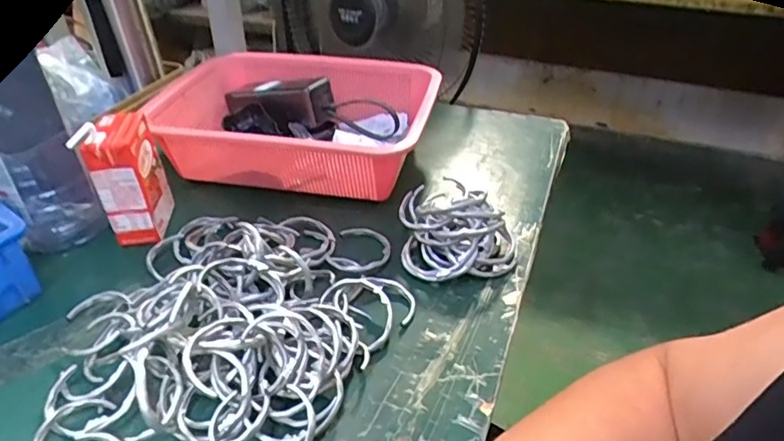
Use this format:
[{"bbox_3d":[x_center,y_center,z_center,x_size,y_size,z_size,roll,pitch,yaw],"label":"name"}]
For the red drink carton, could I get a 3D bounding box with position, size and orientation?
[{"bbox_3d":[-0.245,-0.041,0.512,0.043,0.106,0.072,-4,36,-2],"label":"red drink carton"}]

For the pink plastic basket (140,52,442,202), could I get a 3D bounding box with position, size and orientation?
[{"bbox_3d":[-0.104,-0.114,0.624,0.299,0.076,0.215,7,36,10],"label":"pink plastic basket"}]

